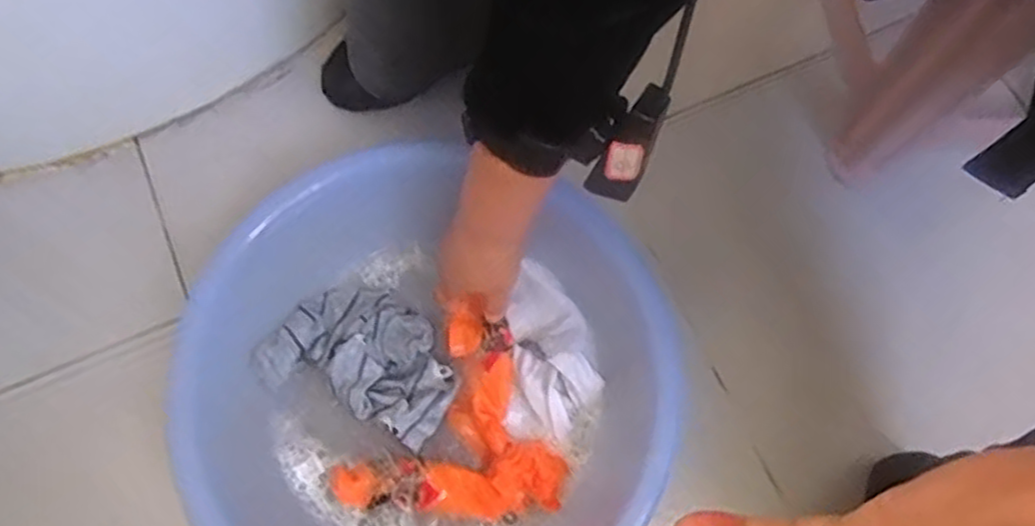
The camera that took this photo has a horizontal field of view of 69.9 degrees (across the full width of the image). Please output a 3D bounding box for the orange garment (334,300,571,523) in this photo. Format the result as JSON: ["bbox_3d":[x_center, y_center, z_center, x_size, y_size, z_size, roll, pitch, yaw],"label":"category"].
[{"bbox_3d":[-0.054,0.124,0.608,0.180,0.026,0.152,2,71,3],"label":"orange garment"}]

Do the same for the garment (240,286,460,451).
[{"bbox_3d":[-0.125,0.078,0.615,0.152,0.041,0.108,29,75,8],"label":"garment"}]

